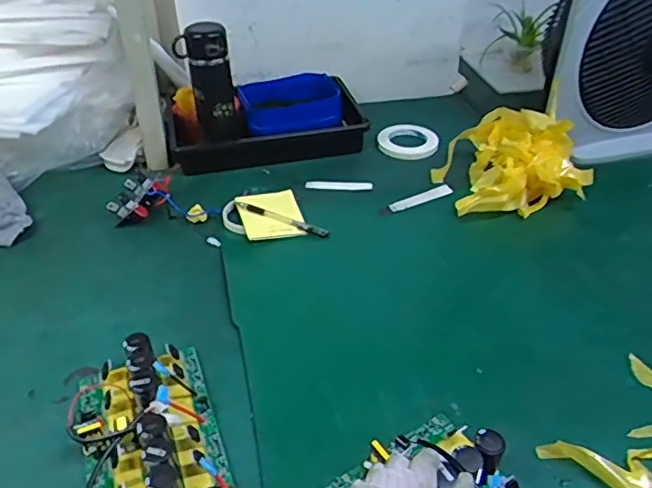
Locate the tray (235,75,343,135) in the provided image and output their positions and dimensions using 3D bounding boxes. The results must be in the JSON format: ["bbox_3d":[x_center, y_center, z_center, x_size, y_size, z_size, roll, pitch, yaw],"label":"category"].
[{"bbox_3d":[-0.069,-0.270,1.145,0.194,0.060,0.140,-5,38,-5],"label":"tray"}]

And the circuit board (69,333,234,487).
[{"bbox_3d":[-0.188,0.195,0.603,0.144,0.057,0.245,-14,40,-17],"label":"circuit board"}]

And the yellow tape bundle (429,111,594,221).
[{"bbox_3d":[0.299,-0.140,0.956,0.212,0.117,0.191,-6,38,-7],"label":"yellow tape bundle"}]

